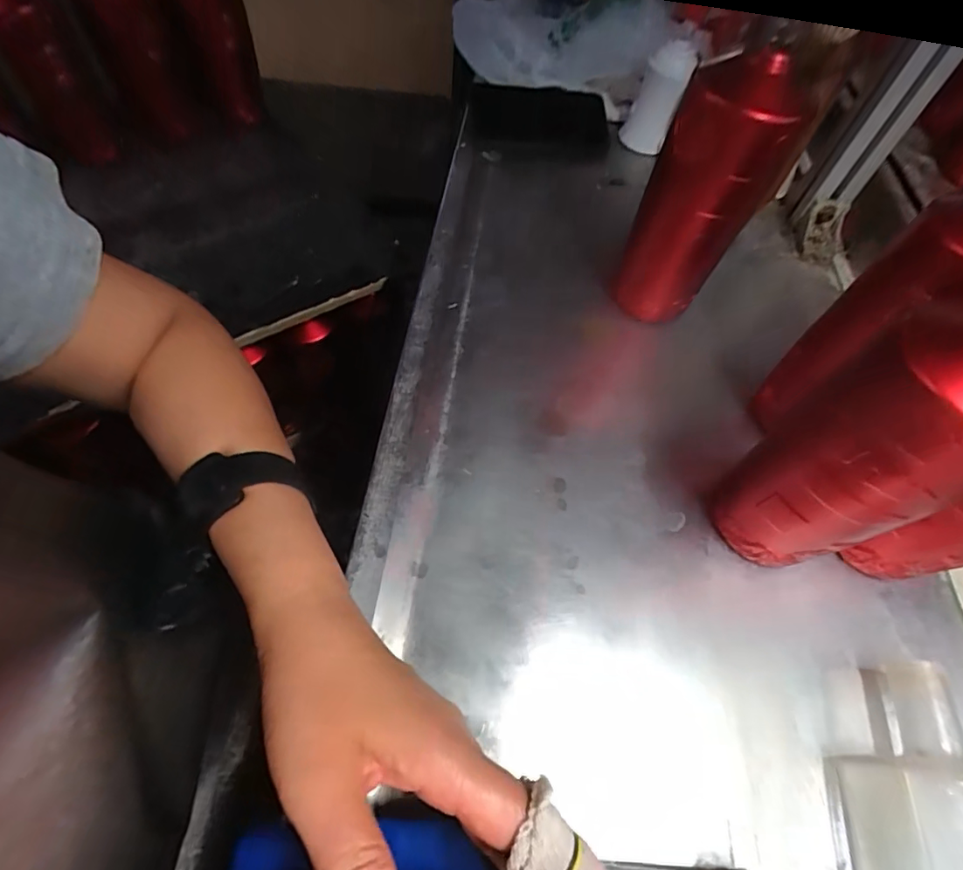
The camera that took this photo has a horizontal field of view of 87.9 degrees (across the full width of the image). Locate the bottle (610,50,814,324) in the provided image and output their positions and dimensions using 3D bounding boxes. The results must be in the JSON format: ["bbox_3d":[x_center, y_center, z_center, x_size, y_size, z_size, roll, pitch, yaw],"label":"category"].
[{"bbox_3d":[0.175,-0.192,0.406,0.084,0.191,0.080,24,58,5],"label":"bottle"}]

